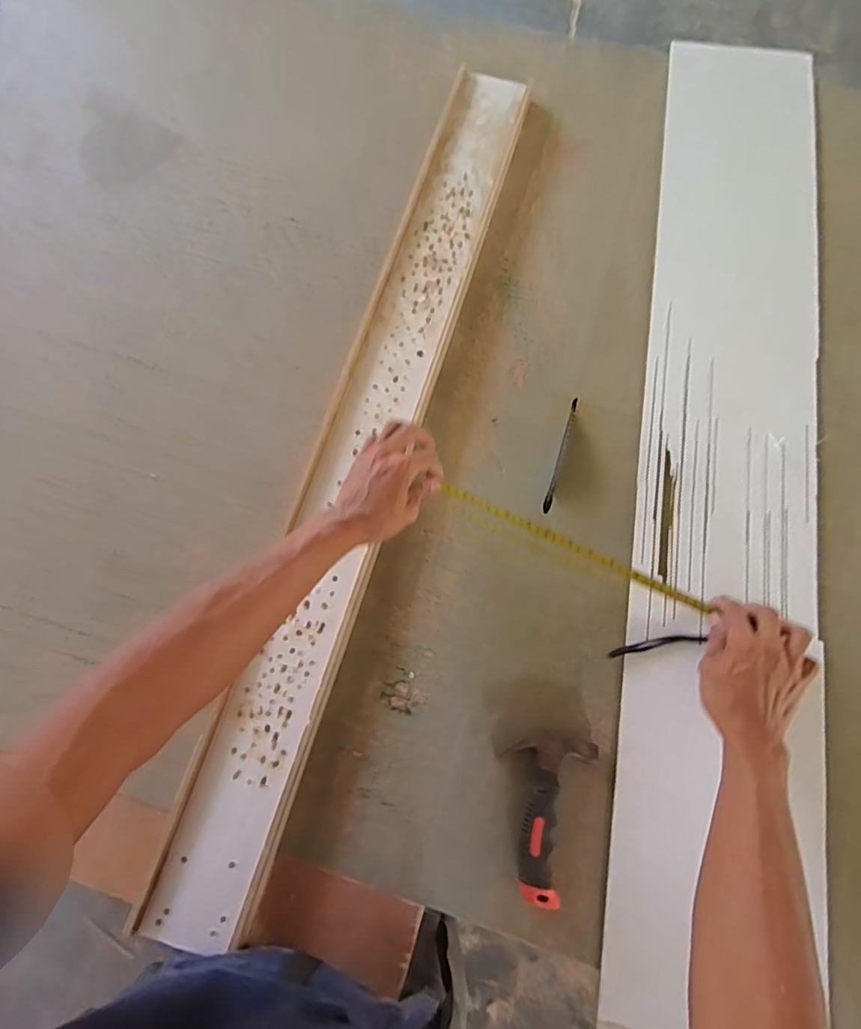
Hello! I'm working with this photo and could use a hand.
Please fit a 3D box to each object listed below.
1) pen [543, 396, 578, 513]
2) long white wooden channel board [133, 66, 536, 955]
[{"bbox_3d":[0.167,-0.077,0.669,0.009,0.004,0.160,17,78,6],"label":"pen"},{"bbox_3d":[-0.071,-0.105,0.653,0.112,0.026,1.119,16,76,5],"label":"long white wooden channel board"}]

